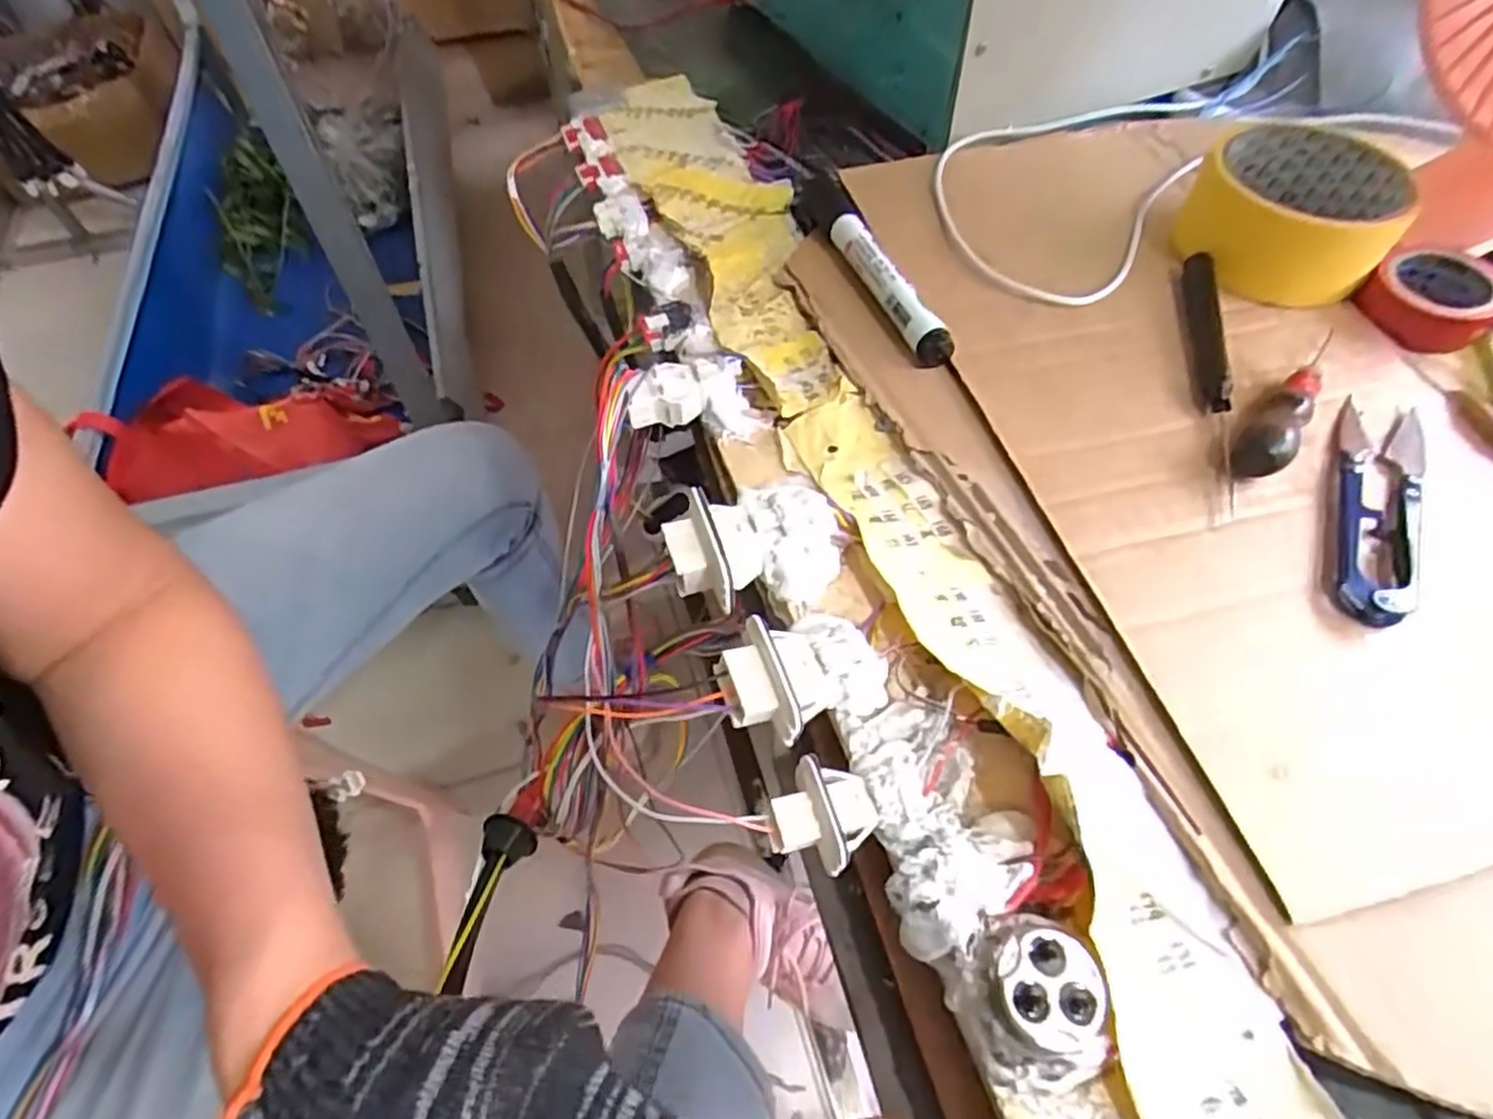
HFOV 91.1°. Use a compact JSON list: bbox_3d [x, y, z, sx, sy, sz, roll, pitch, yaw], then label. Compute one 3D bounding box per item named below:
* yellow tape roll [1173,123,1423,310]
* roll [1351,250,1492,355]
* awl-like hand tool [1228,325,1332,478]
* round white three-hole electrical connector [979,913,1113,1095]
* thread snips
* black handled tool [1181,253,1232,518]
[{"bbox_3d":[0.258,-0.165,0.348,0.084,0.038,0.089,0,57,0],"label":"yellow tape roll"},{"bbox_3d":[0.307,-0.116,0.325,0.051,0.020,0.046,-24,60,-14],"label":"roll"},{"bbox_3d":[0.216,-0.061,0.292,0.019,0.015,0.080,34,63,21],"label":"awl-like hand tool"},{"bbox_3d":[0.075,0.112,0.185,0.030,0.020,0.037,4,57,3],"label":"round white three-hole electrical connector"},{"bbox_3d":[0.238,-0.023,0.275,0.029,0.012,0.118,26,61,16],"label":"thread snips"},{"bbox_3d":[0.200,-0.082,0.314,0.015,0.010,0.145,12,58,8],"label":"black handled tool"}]

